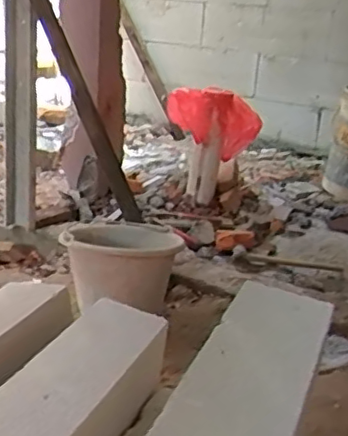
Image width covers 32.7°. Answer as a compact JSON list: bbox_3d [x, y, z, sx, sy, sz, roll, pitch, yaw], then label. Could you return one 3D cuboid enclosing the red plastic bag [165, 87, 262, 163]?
[{"bbox_3d":[0.111,-0.272,1.718,0.266,0.188,0.119,3,19,-4],"label":"red plastic bag"}]

